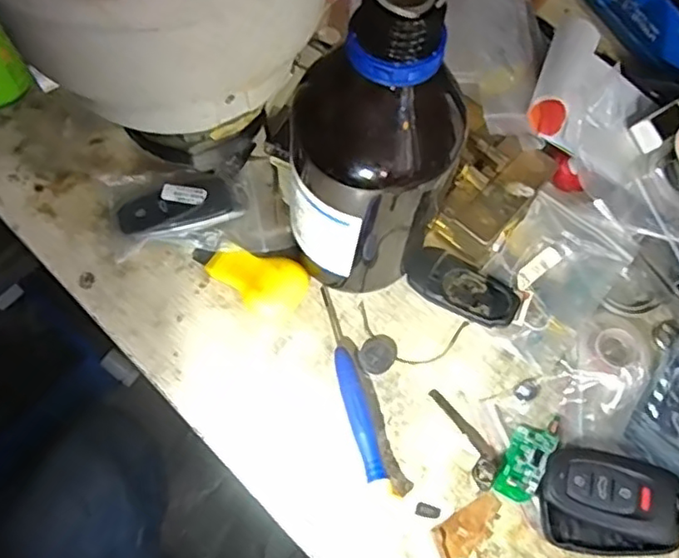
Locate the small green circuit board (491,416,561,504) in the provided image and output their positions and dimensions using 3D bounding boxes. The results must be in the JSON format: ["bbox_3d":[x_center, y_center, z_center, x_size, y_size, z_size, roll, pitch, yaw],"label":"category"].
[{"bbox_3d":[0.101,0.093,0.334,0.022,0.008,0.051,33,71,11],"label":"small green circuit board"}]

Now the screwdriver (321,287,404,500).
[{"bbox_3d":[0.006,0.059,0.340,0.015,0.014,0.119,-17,70,-8],"label":"screwdriver"}]

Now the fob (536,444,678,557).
[{"bbox_3d":[0.141,0.114,0.323,0.074,0.015,0.052,6,69,1],"label":"fob"}]

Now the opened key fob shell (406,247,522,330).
[{"bbox_3d":[0.072,0.005,0.366,0.065,0.006,0.033,32,71,10],"label":"opened key fob shell"}]

